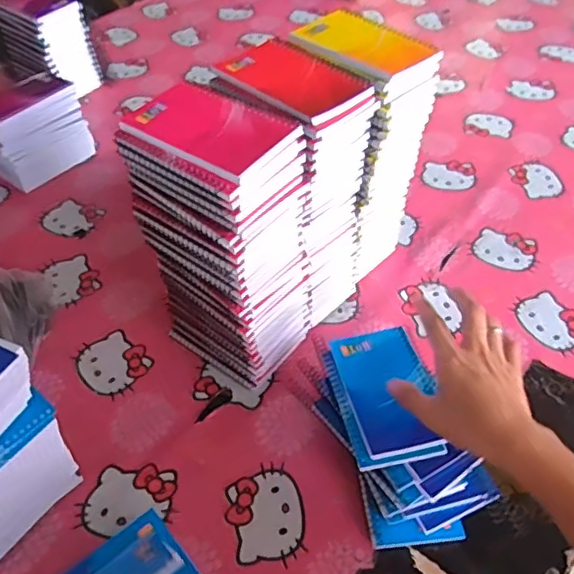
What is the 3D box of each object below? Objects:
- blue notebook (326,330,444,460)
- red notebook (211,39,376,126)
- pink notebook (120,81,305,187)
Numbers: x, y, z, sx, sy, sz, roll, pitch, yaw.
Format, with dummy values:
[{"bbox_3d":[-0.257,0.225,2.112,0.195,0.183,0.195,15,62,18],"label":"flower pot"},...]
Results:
[{"bbox_3d":[0.100,0.094,0.554,0.084,0.010,0.134,-11,48,-8],"label":"blue notebook"},{"bbox_3d":[0.006,-0.188,0.519,0.087,0.006,0.133,-34,56,-26],"label":"red notebook"},{"bbox_3d":[-0.063,-0.132,0.468,0.130,0.013,0.088,29,54,24],"label":"pink notebook"}]

